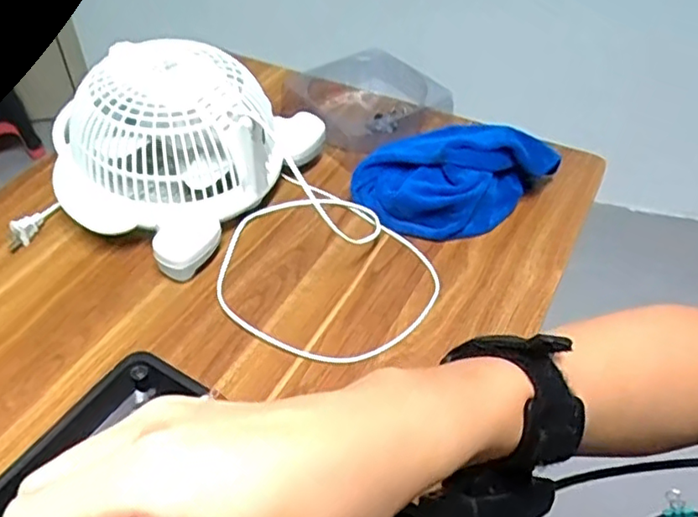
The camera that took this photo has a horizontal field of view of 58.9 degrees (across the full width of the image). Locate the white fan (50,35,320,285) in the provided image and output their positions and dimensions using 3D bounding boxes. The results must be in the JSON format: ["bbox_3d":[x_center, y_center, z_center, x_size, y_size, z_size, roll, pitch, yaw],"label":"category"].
[{"bbox_3d":[-0.180,-0.134,0.666,0.207,0.148,0.257,20,48,19],"label":"white fan"}]

